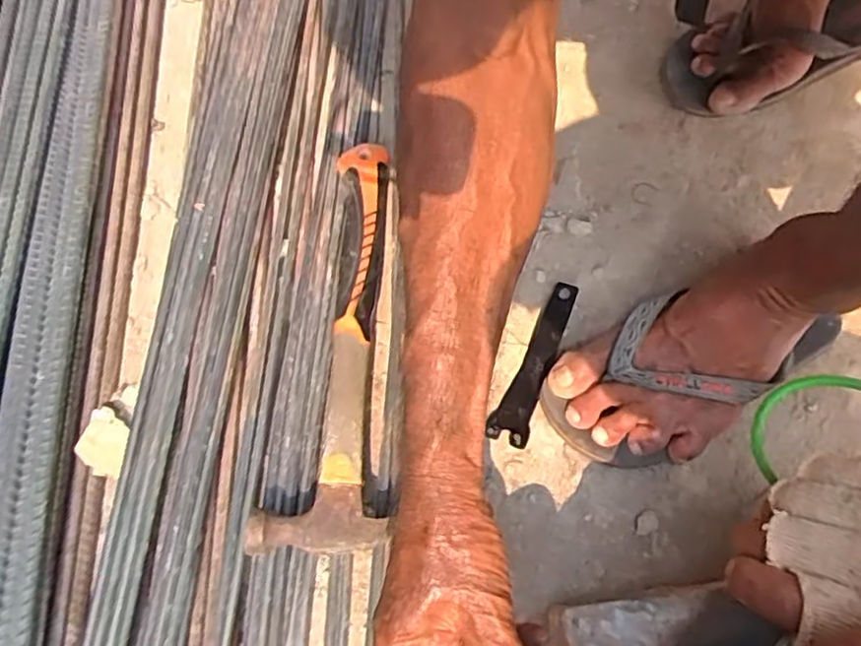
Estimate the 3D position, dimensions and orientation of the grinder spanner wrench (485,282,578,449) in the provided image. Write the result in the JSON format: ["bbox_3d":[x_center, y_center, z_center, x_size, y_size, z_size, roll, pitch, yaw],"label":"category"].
[{"bbox_3d":[0.079,0.029,0.505,0.029,0.012,0.135,21,68,10],"label":"grinder spanner wrench"}]

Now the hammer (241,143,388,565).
[{"bbox_3d":[-0.067,0.001,0.499,0.082,0.039,0.326,2,66,2],"label":"hammer"}]

